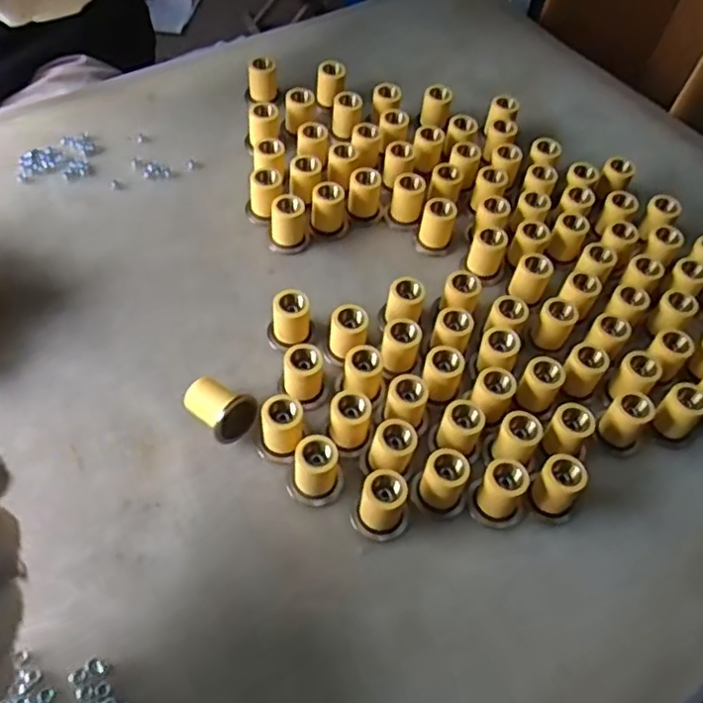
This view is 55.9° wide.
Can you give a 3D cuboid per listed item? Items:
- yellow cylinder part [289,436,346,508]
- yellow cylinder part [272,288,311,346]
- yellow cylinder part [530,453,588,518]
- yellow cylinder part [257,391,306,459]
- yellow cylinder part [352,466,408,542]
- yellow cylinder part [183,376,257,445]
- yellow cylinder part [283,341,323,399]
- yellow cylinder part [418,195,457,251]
[{"bbox_3d":[-0.018,0.063,0.351,0.027,0.032,0.026,2,55,-3],"label":"yellow cylinder part"},{"bbox_3d":[-0.037,-0.019,0.409,0.022,0.033,0.022,1,55,-4],"label":"yellow cylinder part"},{"bbox_3d":[0.110,0.072,0.356,0.022,0.033,0.021,2,55,-3],"label":"yellow cylinder part"},{"bbox_3d":[-0.039,0.044,0.363,0.024,0.034,0.027,-4,55,-7],"label":"yellow cylinder part"},{"bbox_3d":[0.018,0.078,0.343,0.024,0.031,0.030,34,59,18],"label":"yellow cylinder part"},{"bbox_3d":[-0.074,0.031,0.375,0.041,0.022,0.027,40,61,21],"label":"yellow cylinder part"},{"bbox_3d":[-0.028,0.014,0.386,0.022,0.032,0.022,2,55,-3],"label":"yellow cylinder part"},{"bbox_3d":[0.060,-0.089,0.469,0.022,0.036,0.018,14,55,5],"label":"yellow cylinder part"}]

